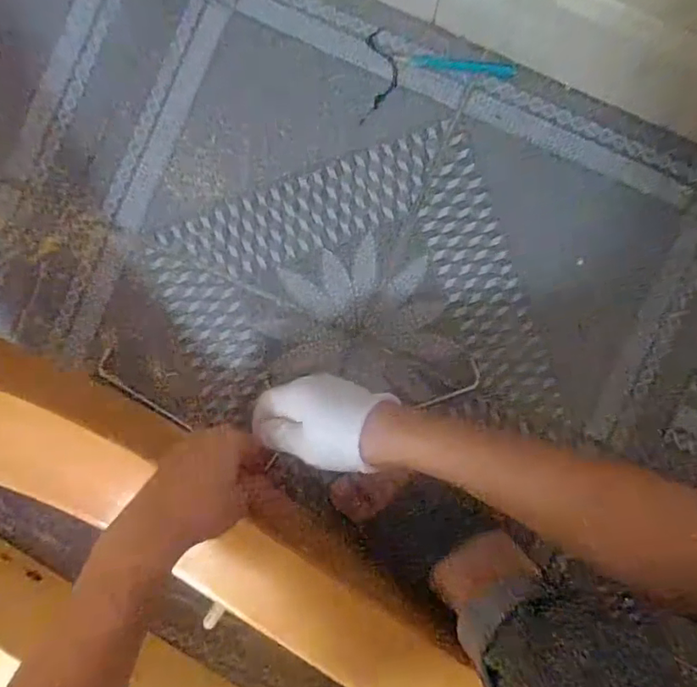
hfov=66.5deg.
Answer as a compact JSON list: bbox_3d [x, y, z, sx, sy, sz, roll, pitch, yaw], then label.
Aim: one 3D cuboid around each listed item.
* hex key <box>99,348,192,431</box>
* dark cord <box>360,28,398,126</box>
[{"bbox_3d":[-0.198,0.051,0.509,0.110,0.006,0.021,45,91,0],"label":"hex key"},{"bbox_3d":[0.030,-0.250,0.498,0.032,0.004,0.085,4,91,1],"label":"dark cord"}]

